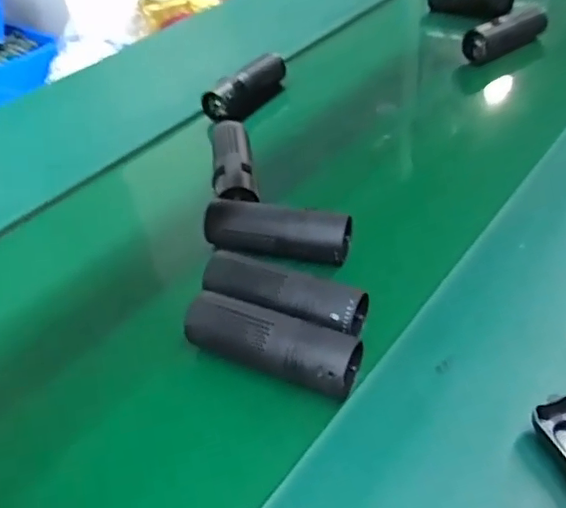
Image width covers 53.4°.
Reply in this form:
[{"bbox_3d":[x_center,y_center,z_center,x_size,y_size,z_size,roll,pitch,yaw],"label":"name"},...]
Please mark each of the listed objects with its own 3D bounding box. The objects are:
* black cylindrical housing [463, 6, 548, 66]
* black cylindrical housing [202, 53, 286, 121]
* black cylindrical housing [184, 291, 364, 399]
[{"bbox_3d":[0.398,-0.389,1.006,0.148,0.067,0.051,-21,45,-15],"label":"black cylindrical housing"},{"bbox_3d":[-0.063,-0.285,0.939,0.053,0.056,0.179,23,50,27],"label":"black cylindrical housing"},{"bbox_3d":[-0.013,0.080,0.519,0.171,0.057,0.045,15,47,21],"label":"black cylindrical housing"}]

